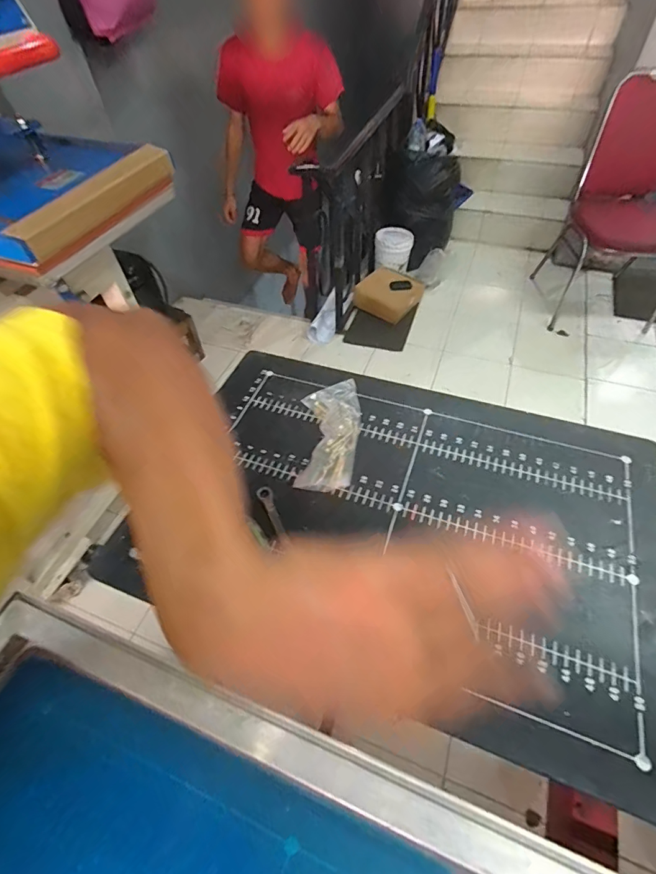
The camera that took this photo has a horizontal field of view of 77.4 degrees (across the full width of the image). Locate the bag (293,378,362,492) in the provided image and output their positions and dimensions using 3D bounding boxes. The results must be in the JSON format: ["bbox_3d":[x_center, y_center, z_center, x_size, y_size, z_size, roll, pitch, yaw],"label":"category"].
[{"bbox_3d":[0.002,-0.004,0.542,0.075,0.028,0.178,4,53,5],"label":"bag"}]

